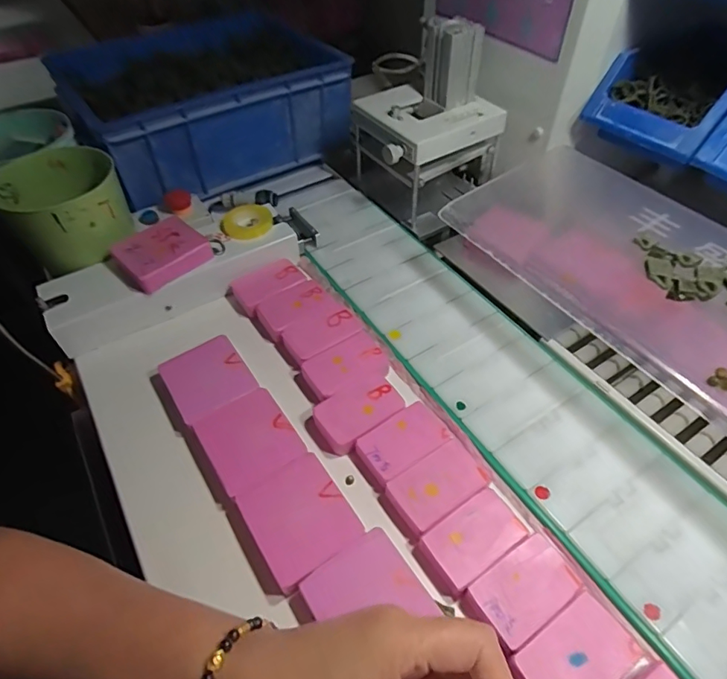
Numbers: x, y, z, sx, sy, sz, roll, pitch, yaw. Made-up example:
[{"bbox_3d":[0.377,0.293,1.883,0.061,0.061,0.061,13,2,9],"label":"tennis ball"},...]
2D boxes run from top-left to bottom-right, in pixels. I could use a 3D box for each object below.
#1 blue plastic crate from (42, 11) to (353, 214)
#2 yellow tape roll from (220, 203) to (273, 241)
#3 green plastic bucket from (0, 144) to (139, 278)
[{"bbox_3d":[-0.207,-0.308,0.654,0.323,0.126,0.222,-33,56,-23],"label":"blue plastic crate"},{"bbox_3d":[-0.127,-0.127,0.532,0.054,0.013,0.054,-1,50,1],"label":"yellow tape roll"},{"bbox_3d":[-0.298,-0.135,0.493,0.107,0.080,0.122,-29,55,-21],"label":"green plastic bucket"}]

